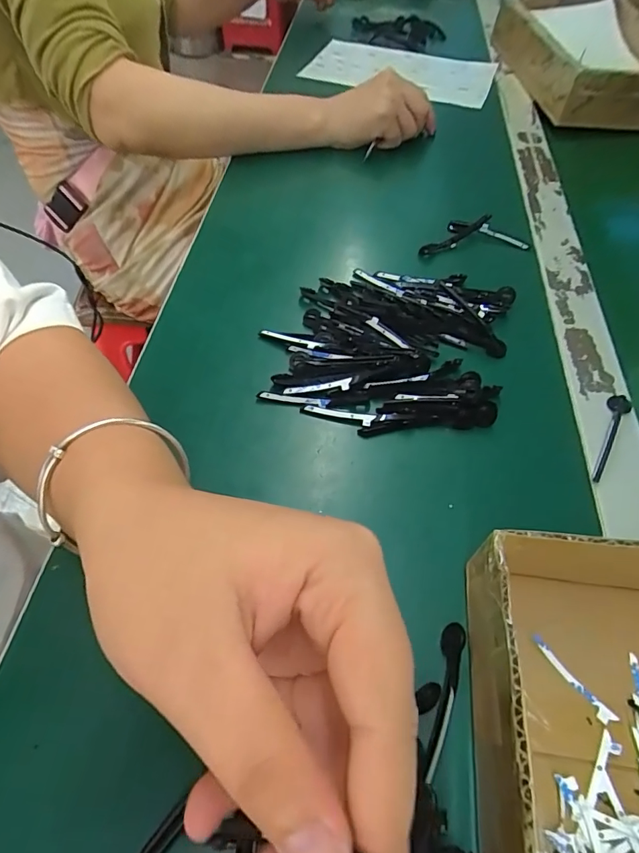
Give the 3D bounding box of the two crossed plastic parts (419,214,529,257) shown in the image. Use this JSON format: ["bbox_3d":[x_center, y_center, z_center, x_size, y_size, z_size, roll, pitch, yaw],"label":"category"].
[{"bbox_3d":[0.134,-0.173,0.405,0.092,0.019,0.039,-3,56,-3],"label":"two crossed plastic parts"}]

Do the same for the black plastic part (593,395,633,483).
[{"bbox_3d":[0.183,0.005,0.292,0.014,0.004,0.071,32,61,19],"label":"black plastic part"}]

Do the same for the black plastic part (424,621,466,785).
[{"bbox_3d":[0.057,0.122,0.207,0.009,0.007,0.063,14,57,8],"label":"black plastic part"}]

